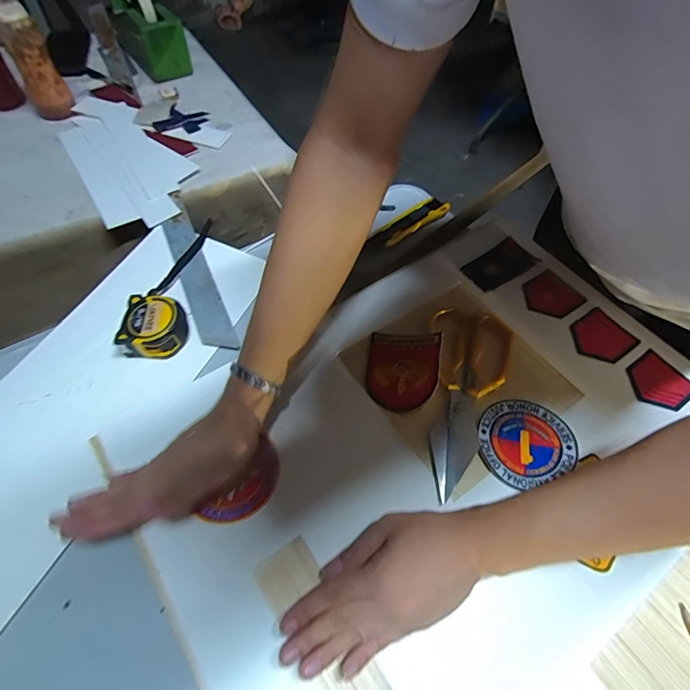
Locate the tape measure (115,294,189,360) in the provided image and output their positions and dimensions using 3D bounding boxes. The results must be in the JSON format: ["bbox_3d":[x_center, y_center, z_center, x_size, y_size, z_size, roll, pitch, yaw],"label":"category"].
[{"bbox_3d":[-0.210,-0.021,0.479,0.071,0.039,0.065,4,56,1],"label":"tape measure"}]

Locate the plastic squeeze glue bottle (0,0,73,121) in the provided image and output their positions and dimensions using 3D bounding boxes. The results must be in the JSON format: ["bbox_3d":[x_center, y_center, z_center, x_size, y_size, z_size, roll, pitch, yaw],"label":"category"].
[{"bbox_3d":[-0.482,-0.437,0.661,0.061,0.168,0.052,-29,62,-20],"label":"plastic squeeze glue bottle"}]

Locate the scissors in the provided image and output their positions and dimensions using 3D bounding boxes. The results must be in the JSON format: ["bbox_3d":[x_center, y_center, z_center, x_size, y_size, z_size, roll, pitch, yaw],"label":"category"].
[{"bbox_3d":[0.134,0.053,0.456,0.089,0.012,0.215,9,56,4],"label":"scissors"}]

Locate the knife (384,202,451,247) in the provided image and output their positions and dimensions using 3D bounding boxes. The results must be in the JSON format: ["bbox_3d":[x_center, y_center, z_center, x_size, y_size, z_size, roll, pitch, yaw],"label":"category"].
[{"bbox_3d":[0.104,-0.171,0.605,0.124,0.014,0.011,-34,64,-22],"label":"knife"}]

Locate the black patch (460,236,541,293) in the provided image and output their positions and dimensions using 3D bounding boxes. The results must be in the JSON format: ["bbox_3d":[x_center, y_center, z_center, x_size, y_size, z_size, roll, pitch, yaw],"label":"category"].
[{"bbox_3d":[0.205,-0.106,0.568,0.099,0.004,0.055,-33,63,-21],"label":"black patch"}]

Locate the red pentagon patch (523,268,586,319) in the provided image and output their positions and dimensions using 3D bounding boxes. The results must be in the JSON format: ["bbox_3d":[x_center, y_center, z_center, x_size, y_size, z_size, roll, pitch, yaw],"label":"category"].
[{"bbox_3d":[0.260,-0.063,0.543,0.069,0.005,0.064,-30,62,-20],"label":"red pentagon patch"}]

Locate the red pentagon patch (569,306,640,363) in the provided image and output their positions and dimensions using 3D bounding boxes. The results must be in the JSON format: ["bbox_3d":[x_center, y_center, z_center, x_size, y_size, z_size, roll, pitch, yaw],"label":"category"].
[{"bbox_3d":[0.304,-0.010,0.508,0.065,0.005,0.063,-30,62,-20],"label":"red pentagon patch"}]

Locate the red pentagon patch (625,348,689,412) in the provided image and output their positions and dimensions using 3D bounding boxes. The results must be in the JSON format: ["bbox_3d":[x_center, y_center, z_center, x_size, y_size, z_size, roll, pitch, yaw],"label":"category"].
[{"bbox_3d":[0.348,0.042,0.476,0.061,0.005,0.064,-33,64,-14],"label":"red pentagon patch"}]

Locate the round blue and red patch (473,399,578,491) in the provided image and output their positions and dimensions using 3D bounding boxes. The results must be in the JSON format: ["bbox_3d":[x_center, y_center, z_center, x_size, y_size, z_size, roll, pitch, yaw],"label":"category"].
[{"bbox_3d":[0.181,0.096,0.435,0.095,0.008,0.086,-13,57,-7],"label":"round blue and red patch"}]

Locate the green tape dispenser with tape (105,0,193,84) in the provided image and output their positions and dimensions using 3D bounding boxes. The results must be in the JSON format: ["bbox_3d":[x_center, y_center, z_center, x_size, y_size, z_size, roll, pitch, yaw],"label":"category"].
[{"bbox_3d":[-0.370,-0.594,0.801,0.093,0.101,0.218,-28,60,-20],"label":"green tape dispenser with tape"}]

